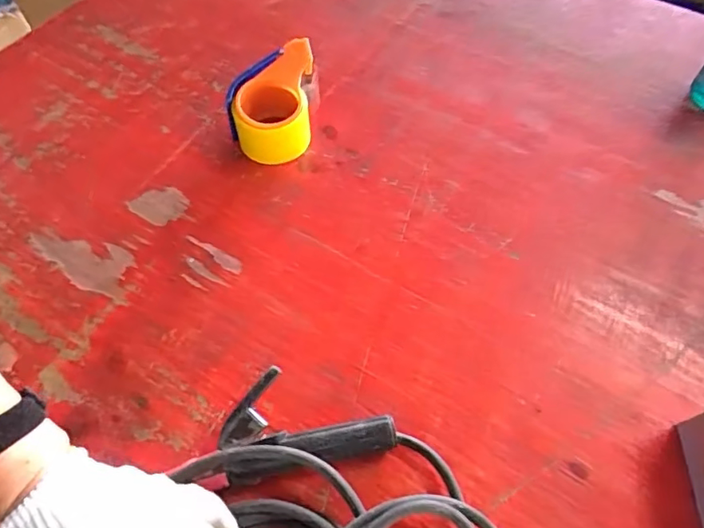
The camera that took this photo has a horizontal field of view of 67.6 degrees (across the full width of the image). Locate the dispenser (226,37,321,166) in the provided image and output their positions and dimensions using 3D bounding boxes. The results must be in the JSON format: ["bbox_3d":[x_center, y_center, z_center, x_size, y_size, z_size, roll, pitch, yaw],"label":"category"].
[{"bbox_3d":[-0.100,-0.211,0.681,0.102,0.075,0.149,4,58,2],"label":"dispenser"}]

